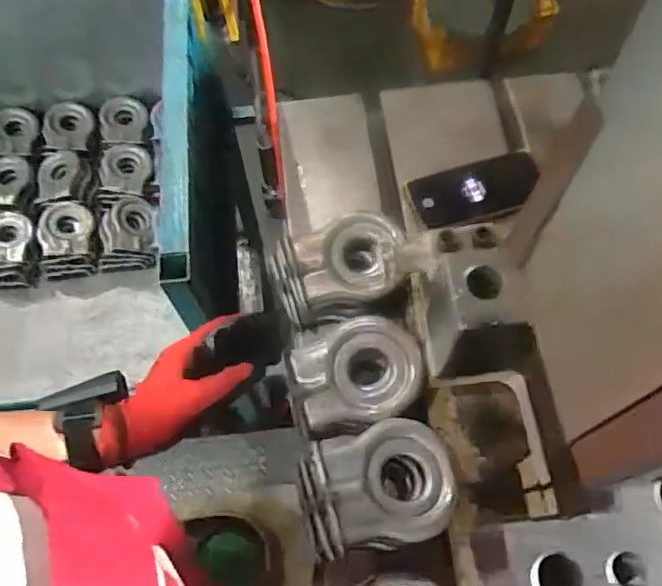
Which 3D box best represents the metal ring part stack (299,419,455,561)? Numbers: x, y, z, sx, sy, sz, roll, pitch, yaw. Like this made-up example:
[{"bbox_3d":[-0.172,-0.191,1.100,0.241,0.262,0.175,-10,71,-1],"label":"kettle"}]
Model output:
[{"bbox_3d":[0.039,0.166,0.511,0.126,0.063,0.098,-15,65,-6],"label":"metal ring part stack"}]

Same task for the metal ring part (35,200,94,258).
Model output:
[{"bbox_3d":[-0.495,-0.119,1.107,0.097,0.019,0.112,-5,65,-1],"label":"metal ring part"}]

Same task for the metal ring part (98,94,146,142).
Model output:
[{"bbox_3d":[-0.415,-0.342,1.202,0.092,0.030,0.105,-7,79,-11],"label":"metal ring part"}]

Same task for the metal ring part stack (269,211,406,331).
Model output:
[{"bbox_3d":[0.010,-0.025,0.624,0.132,0.058,0.093,-18,66,-8],"label":"metal ring part stack"}]

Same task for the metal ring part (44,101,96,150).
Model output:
[{"bbox_3d":[-0.520,-0.329,1.172,0.093,0.037,0.105,2,65,2],"label":"metal ring part"}]

